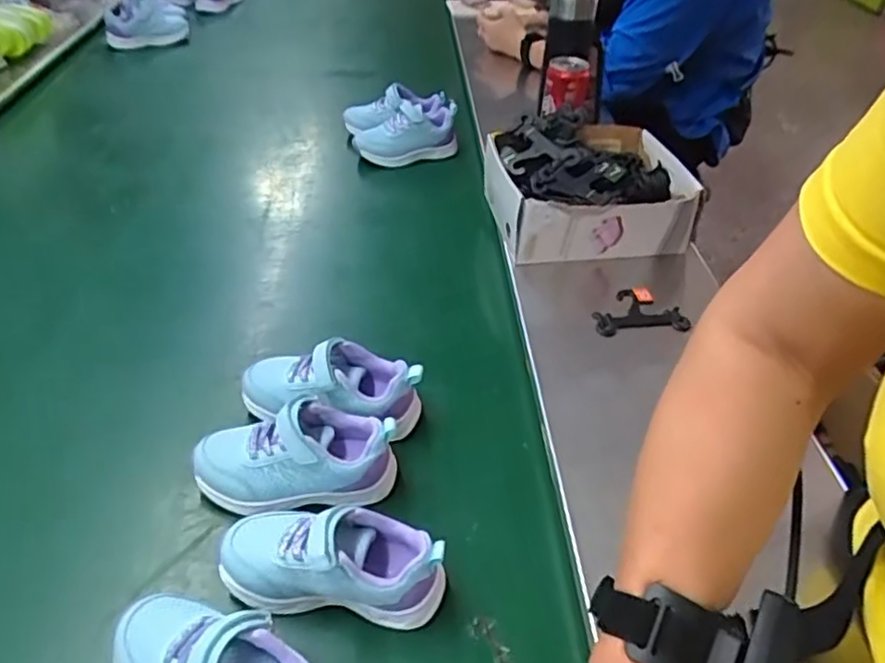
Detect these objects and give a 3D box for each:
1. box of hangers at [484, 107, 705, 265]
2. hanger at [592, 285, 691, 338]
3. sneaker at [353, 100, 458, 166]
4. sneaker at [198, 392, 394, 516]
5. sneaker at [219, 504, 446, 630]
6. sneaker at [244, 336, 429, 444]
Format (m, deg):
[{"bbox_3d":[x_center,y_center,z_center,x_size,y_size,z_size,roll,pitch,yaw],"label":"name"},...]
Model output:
[{"bbox_3d":[0.182,-0.184,0.819,0.229,0.105,0.212,-6,42,-10],"label":"box of hangers"},{"bbox_3d":[0.212,-0.023,0.711,0.097,0.014,0.078,0,42,-4],"label":"hanger"},{"bbox_3d":[-0.058,-0.316,1.024,0.162,0.067,0.076,-13,44,-18],"label":"sneaker"},{"bbox_3d":[-0.118,0.102,0.527,0.159,0.068,0.069,-3,42,-7],"label":"sneaker"},{"bbox_3d":[-0.077,0.163,0.457,0.155,0.077,0.058,7,42,4],"label":"sneaker"},{"bbox_3d":[-0.100,0.048,0.589,0.163,0.070,0.073,5,41,2],"label":"sneaker"}]

